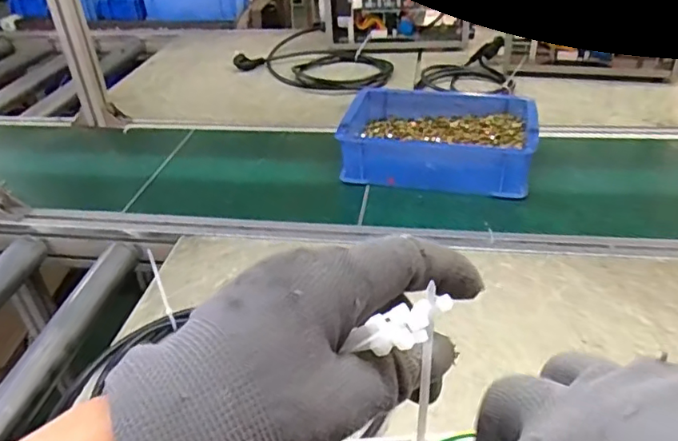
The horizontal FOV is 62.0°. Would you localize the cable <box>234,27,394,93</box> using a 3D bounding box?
[{"bbox_3d":[-0.040,-0.392,1.355,0.378,0.035,0.277,22,43,34],"label":"cable"}]

